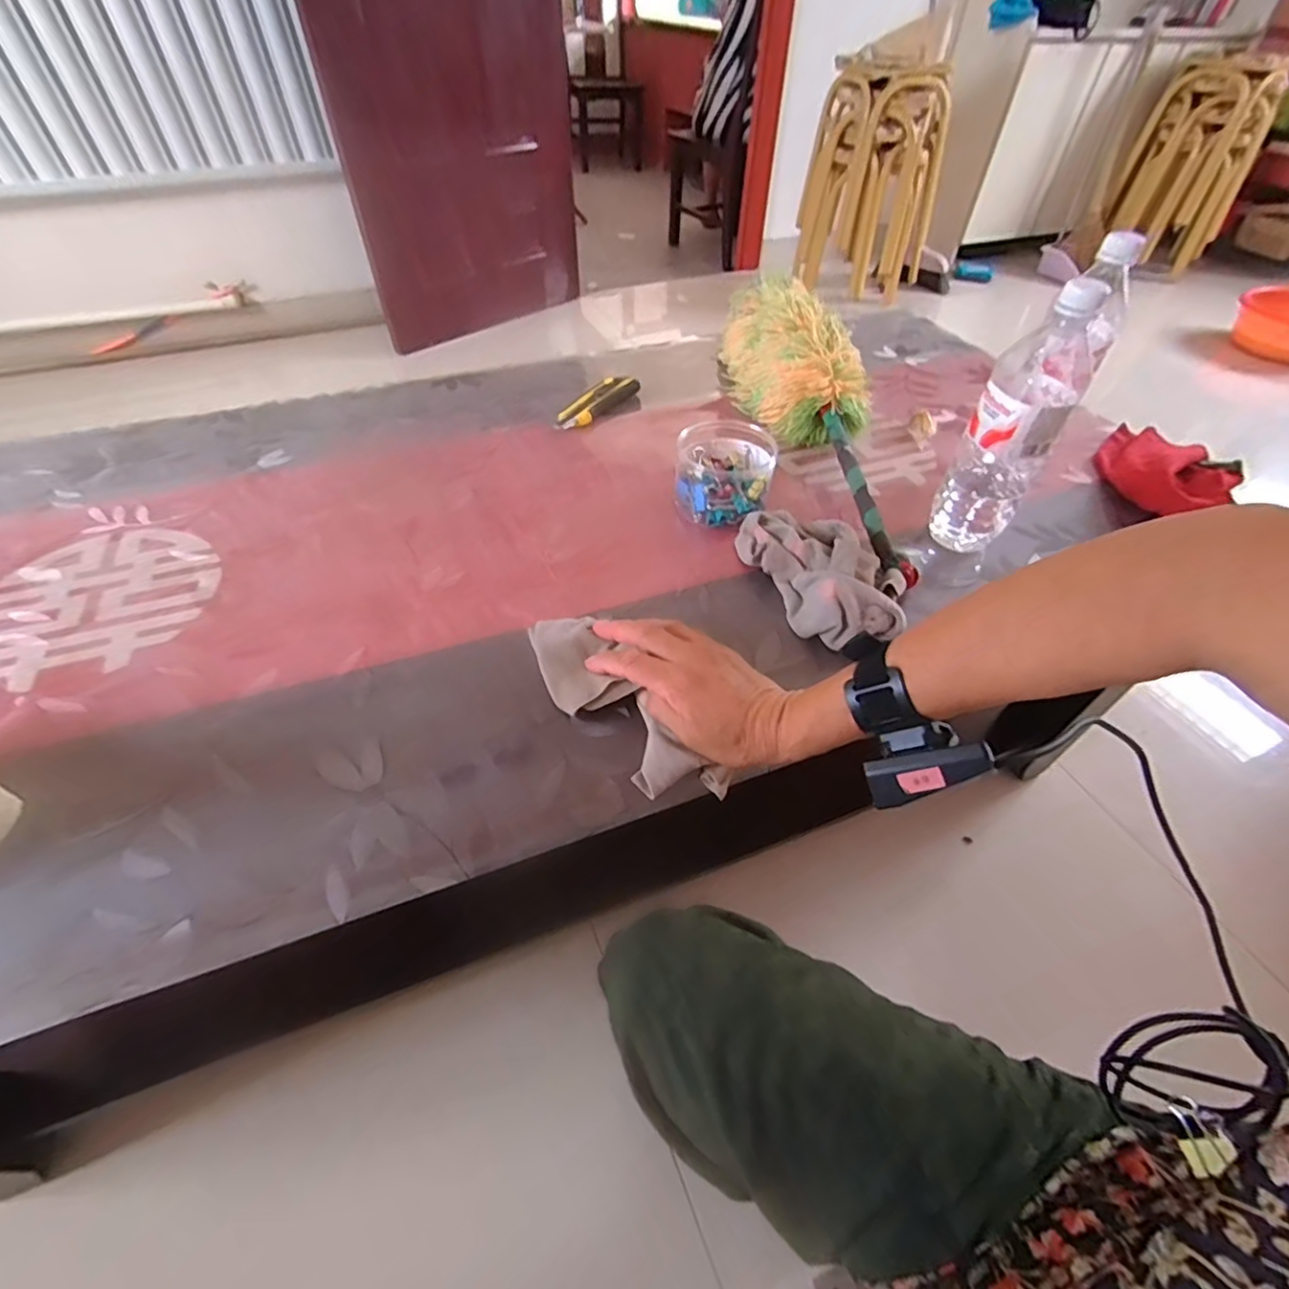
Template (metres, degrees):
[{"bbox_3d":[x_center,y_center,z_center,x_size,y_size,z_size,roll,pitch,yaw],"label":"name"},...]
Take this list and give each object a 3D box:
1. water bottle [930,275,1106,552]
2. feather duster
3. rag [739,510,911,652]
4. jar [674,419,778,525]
[{"bbox_3d":[0.319,-0.181,0.519,0.068,0.233,0.074,26,52,22],"label":"water bottle"},{"bbox_3d":[0.208,-0.283,0.696,0.122,0.103,0.581,-9,48,-9],"label":"feather duster"},{"bbox_3d":[0.157,-0.064,0.534,0.086,0.049,0.163,-16,49,-15],"label":"rag"},{"bbox_3d":[0.083,-0.180,0.615,0.095,0.071,0.103,0,47,0],"label":"jar"}]

